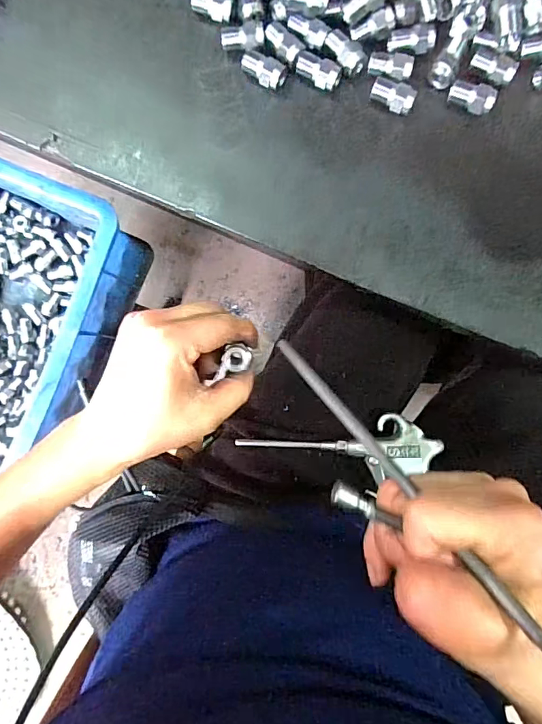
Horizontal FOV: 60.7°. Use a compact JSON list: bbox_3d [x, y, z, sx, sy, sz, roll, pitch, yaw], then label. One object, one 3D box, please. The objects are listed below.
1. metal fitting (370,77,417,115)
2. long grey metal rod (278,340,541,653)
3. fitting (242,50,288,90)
[{"bbox_3d":[0.080,-0.175,0.309,0.028,0.017,0.016,18,89,3],"label":"metal fitting"},{"bbox_3d":[0.061,0.054,0.217,0.007,0.007,0.223,-39,48,0],"label":"long grey metal rod"},{"bbox_3d":[-0.005,-0.196,0.313,0.028,0.015,0.017,25,89,3],"label":"fitting"}]

